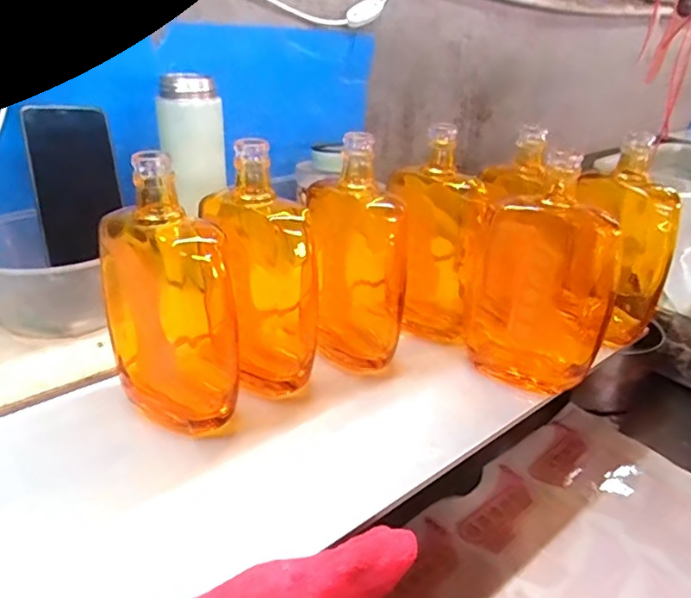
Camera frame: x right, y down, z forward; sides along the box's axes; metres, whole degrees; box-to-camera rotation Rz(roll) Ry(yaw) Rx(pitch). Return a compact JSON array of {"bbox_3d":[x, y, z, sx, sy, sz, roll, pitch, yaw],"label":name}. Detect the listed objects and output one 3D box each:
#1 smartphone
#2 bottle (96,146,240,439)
[{"bbox_3d":[-0.261,-0.112,0.546,0.077,0.145,0.007,-16,17,-36],"label":"smartphone"},{"bbox_3d":[-0.123,0.006,0.396,0.101,0.184,0.054,27,35,33],"label":"bottle"}]

